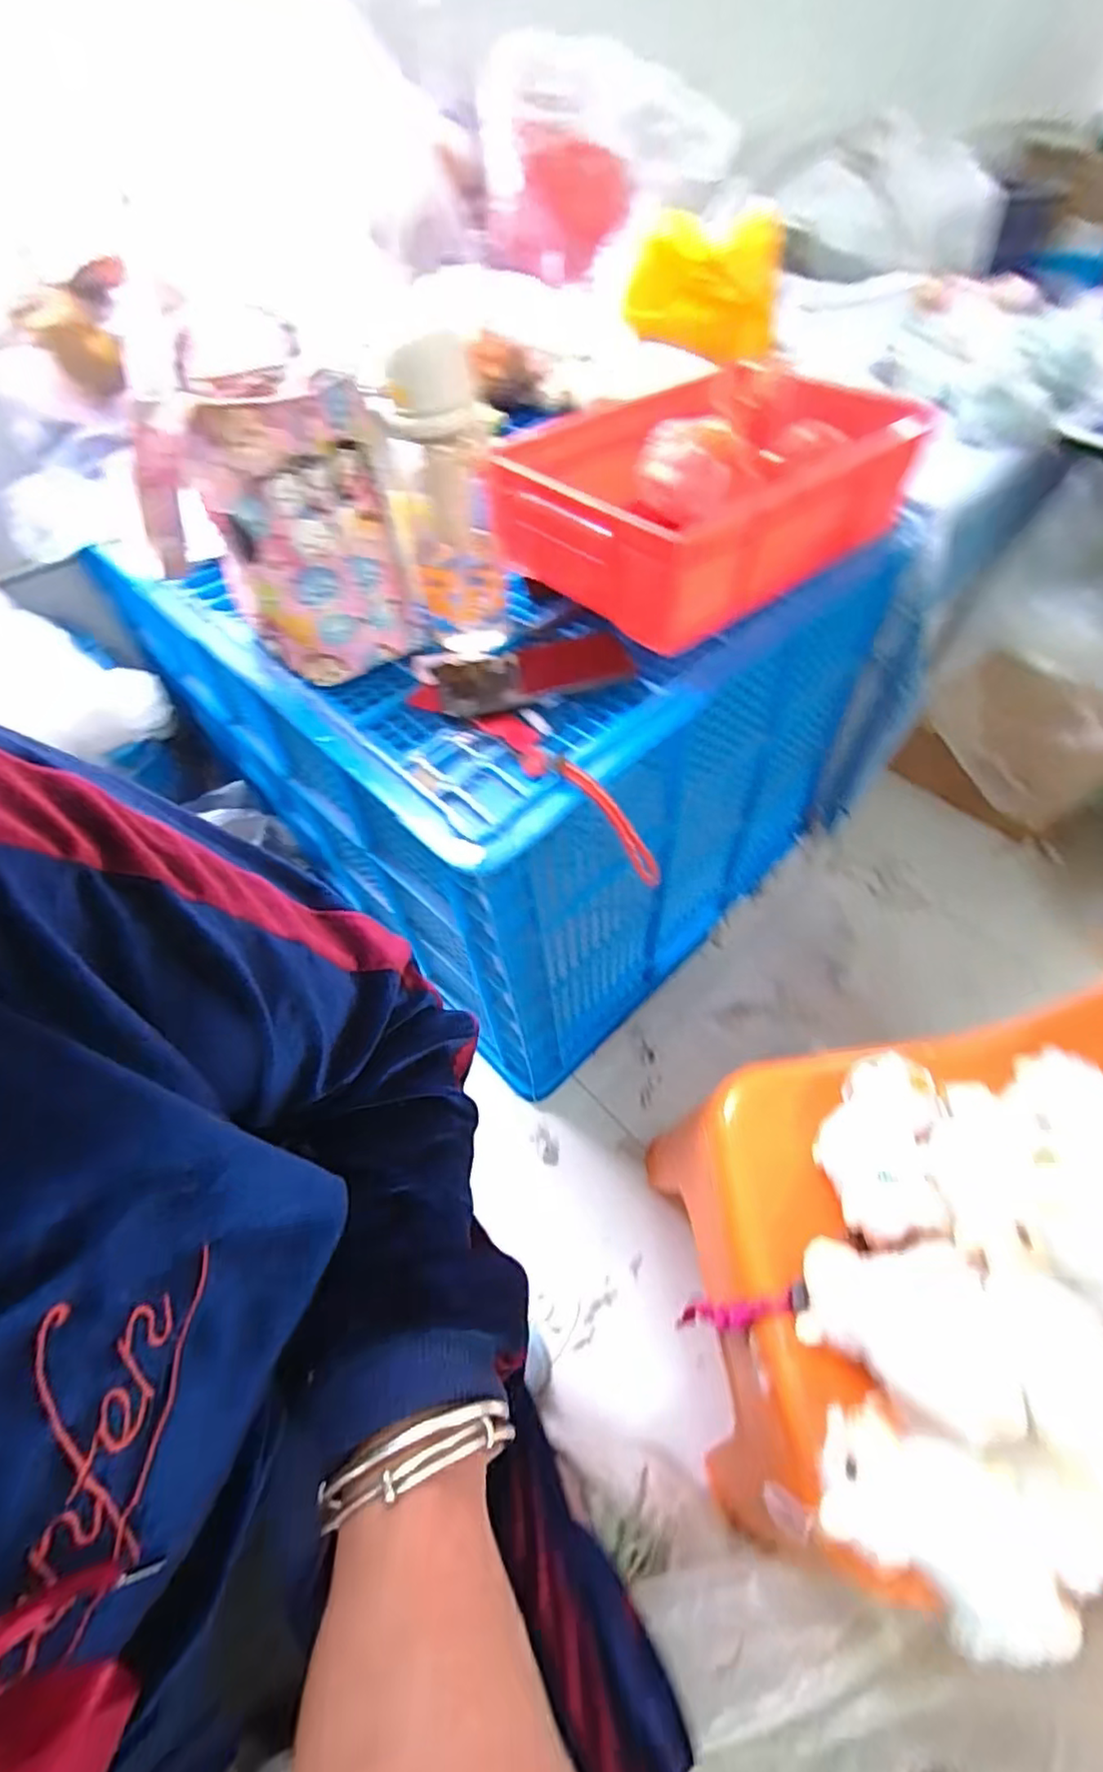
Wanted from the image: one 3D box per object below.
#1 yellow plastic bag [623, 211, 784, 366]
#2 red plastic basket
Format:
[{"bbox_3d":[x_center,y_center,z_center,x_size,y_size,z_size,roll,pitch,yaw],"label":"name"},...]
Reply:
[{"bbox_3d":[0.206,-0.814,0.863,0.215,0.146,0.049,2,55,6],"label":"yellow plastic bag"},{"bbox_3d":[0.137,-0.369,0.594,0.346,0.113,0.250,-37,60,-20],"label":"red plastic basket"}]

